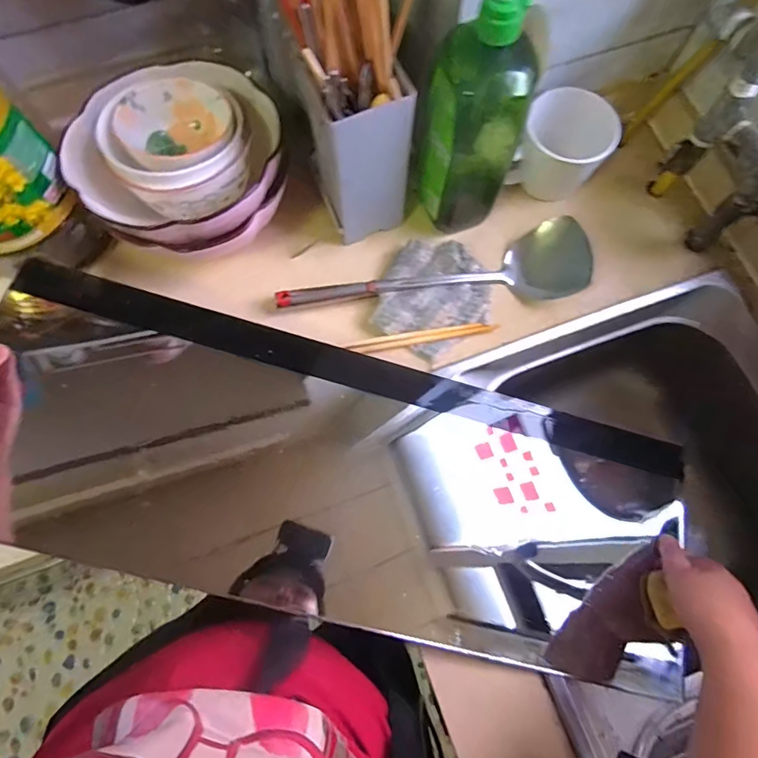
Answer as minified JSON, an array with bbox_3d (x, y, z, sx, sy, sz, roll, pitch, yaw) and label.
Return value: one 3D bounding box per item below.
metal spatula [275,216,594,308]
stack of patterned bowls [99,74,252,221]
[{"bbox_3d":[0.061,-0.125,0.531,0.353,0.044,0.079,-5,75,-2],"label":"metal spatula"},{"bbox_3d":[-0.208,-0.244,0.489,0.133,0.060,0.134,43,78,10],"label":"stack of patterned bowls"}]

